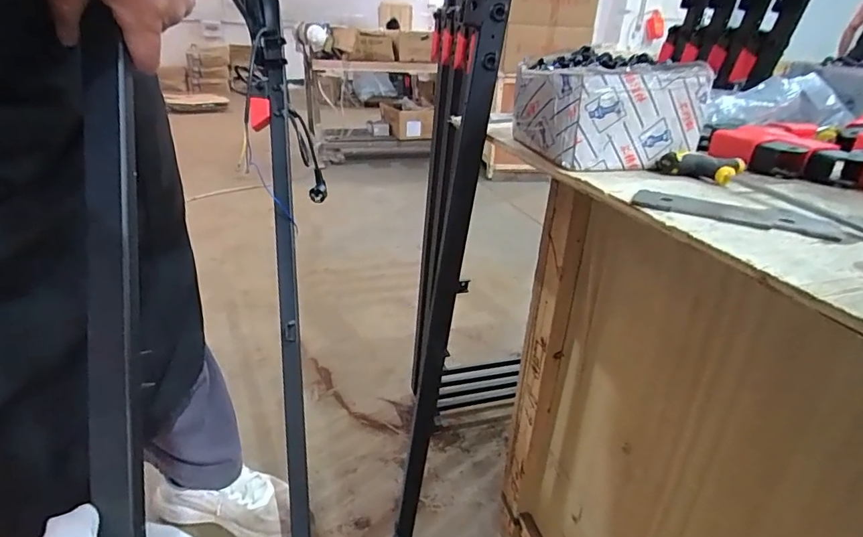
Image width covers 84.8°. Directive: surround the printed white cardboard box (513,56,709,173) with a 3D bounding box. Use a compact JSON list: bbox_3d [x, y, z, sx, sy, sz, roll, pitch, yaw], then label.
[{"bbox_3d":[0.155,-0.146,0.437,0.132,0.079,0.123,-6,27,-19],"label":"printed white cardboard box"}]

